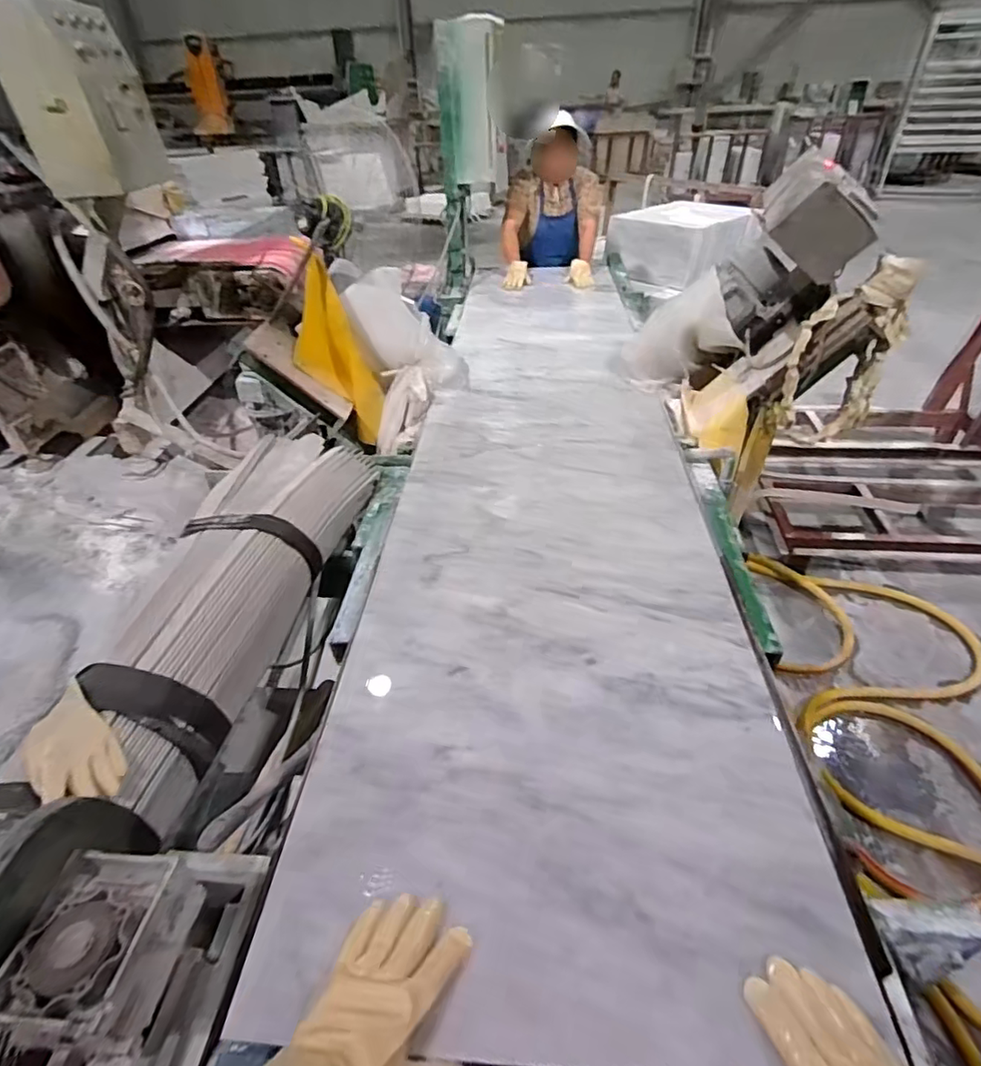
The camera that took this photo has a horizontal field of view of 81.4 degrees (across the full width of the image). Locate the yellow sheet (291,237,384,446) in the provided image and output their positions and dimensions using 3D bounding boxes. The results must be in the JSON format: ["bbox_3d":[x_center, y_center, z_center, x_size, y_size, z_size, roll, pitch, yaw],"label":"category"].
[{"bbox_3d":[-0.407,-0.450,1.473,0.165,0.472,0.049,-28,28,-7],"label":"yellow sheet"}]

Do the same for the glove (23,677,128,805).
[{"bbox_3d":[-0.599,0.302,0.815,0.102,0.045,0.206,-30,46,-30],"label":"glove"}]

